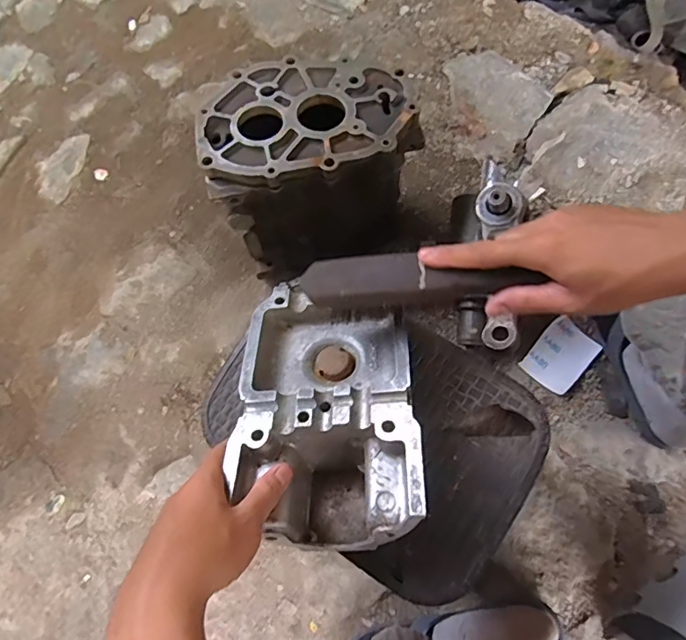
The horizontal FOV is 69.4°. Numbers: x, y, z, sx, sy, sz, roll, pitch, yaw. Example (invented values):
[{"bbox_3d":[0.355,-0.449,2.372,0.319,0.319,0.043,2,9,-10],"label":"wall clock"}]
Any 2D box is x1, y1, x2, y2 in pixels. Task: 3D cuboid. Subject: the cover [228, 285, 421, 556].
[{"bbox_3d":[-0.010,0.061,0.410,0.145,0.085,0.224,-1,57,8],"label":"cover"}]

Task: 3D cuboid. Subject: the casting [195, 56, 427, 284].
[{"bbox_3d":[-0.042,-0.221,0.717,0.271,0.234,0.197,-25,69,-2],"label":"casting"}]

